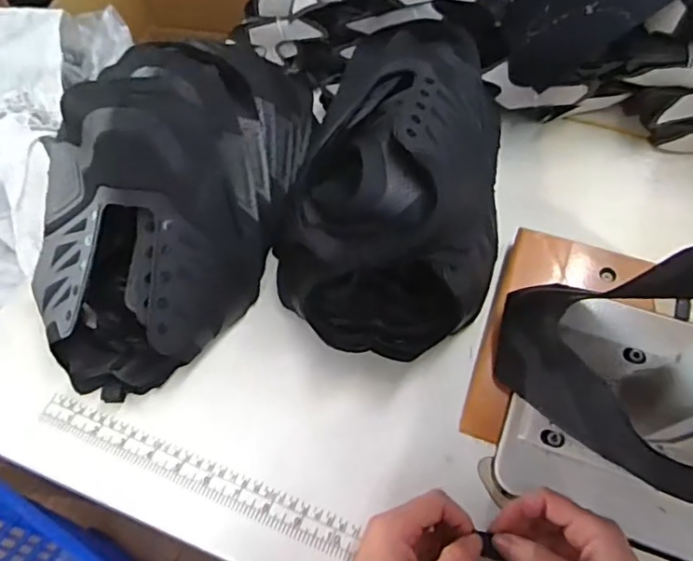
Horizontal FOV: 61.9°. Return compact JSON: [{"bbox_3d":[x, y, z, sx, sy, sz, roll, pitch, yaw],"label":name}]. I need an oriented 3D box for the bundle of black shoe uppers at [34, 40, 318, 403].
[{"bbox_3d":[-0.150,-0.086,0.487,0.174,0.162,0.328,17,59,12],"label":"bundle of black shoe uppers"}]

